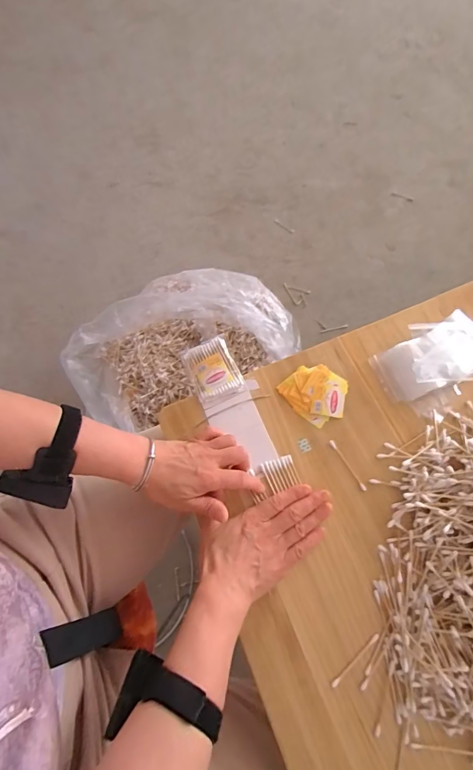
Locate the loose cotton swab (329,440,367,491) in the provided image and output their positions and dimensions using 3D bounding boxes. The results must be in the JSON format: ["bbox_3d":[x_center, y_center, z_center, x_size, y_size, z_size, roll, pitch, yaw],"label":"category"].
[{"bbox_3d":[0.129,0.093,0.454,0.006,0.004,0.067,-31,74,-8],"label":"loose cotton swab"}]

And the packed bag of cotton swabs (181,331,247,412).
[{"bbox_3d":[-0.030,-0.018,0.492,0.060,0.015,0.081,-24,73,-6],"label":"packed bag of cotton swabs"}]

